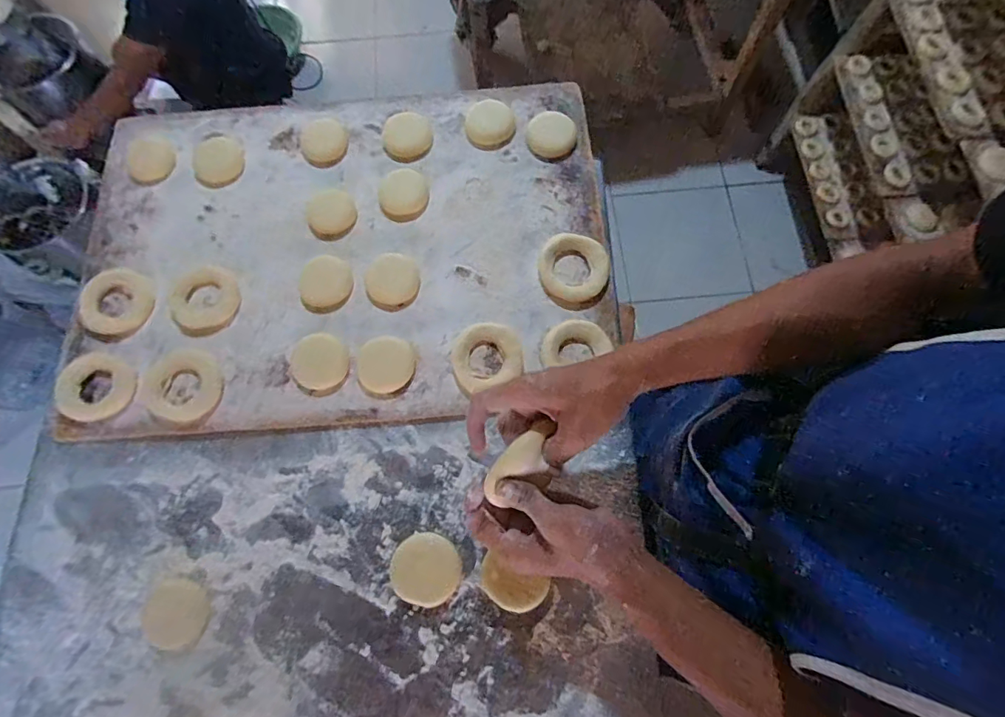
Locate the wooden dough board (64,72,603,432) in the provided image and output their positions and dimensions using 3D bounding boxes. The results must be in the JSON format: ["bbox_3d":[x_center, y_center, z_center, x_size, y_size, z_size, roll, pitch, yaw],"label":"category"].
[{"bbox_3d":[-0.188,-0.138,0.550,0.591,0.028,0.420,-3,74,0],"label":"wooden dough board"}]

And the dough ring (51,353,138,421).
[{"bbox_3d":[-0.430,0.031,0.499,0.077,0.007,0.071,26,76,8],"label":"dough ring"}]

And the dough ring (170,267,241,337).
[{"bbox_3d":[-0.333,-0.066,0.529,0.070,0.007,0.079,-16,74,-4],"label":"dough ring"}]

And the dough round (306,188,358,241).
[{"bbox_3d":[-0.203,-0.171,0.558,0.058,0.008,0.063,0,74,1],"label":"dough round"}]

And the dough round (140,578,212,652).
[{"bbox_3d":[-0.308,0.242,0.447,0.061,0.005,0.058,0,74,1],"label":"dough round"}]

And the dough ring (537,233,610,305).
[{"bbox_3d":[0.079,-0.099,0.522,0.076,0.014,0.074,0,74,1],"label":"dough ring"}]

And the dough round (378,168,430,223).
[{"bbox_3d":[-0.117,-0.195,0.562,0.058,0.007,0.065,-5,74,-1],"label":"dough round"}]

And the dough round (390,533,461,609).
[{"bbox_3d":[-0.073,0.202,0.454,0.065,0.013,0.060,0,74,1],"label":"dough round"}]

